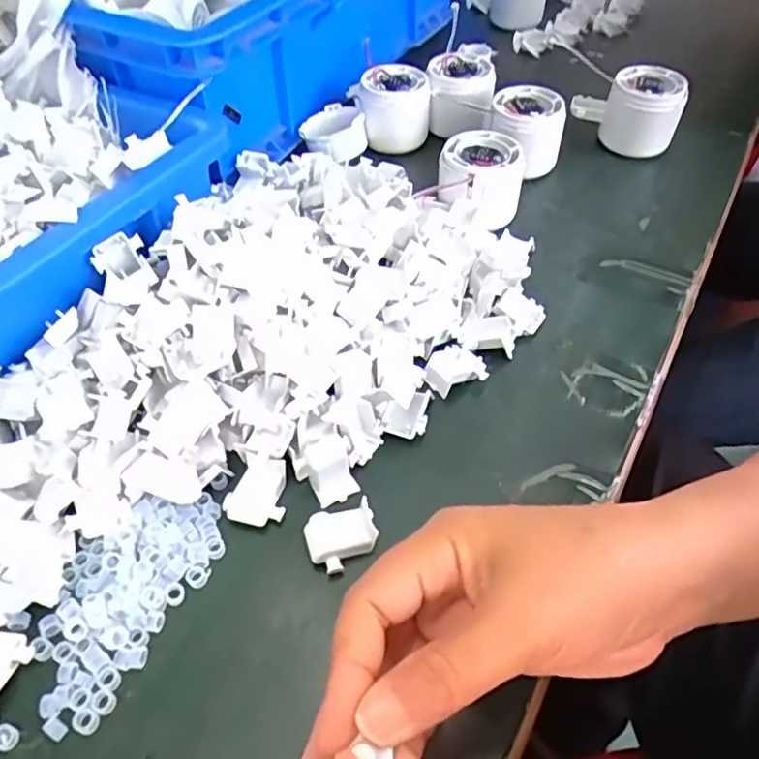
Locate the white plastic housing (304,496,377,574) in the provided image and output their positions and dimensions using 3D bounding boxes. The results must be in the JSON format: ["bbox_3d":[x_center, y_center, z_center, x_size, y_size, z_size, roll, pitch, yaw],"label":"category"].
[{"bbox_3d":[-0.018,0.073,0.297,0.032,0.015,0.029,-12,51,-10],"label":"white plastic housing"}]

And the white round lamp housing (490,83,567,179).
[{"bbox_3d":[0.114,-0.196,0.494,0.046,0.047,0.049,0,50,0],"label":"white round lamp housing"}]

